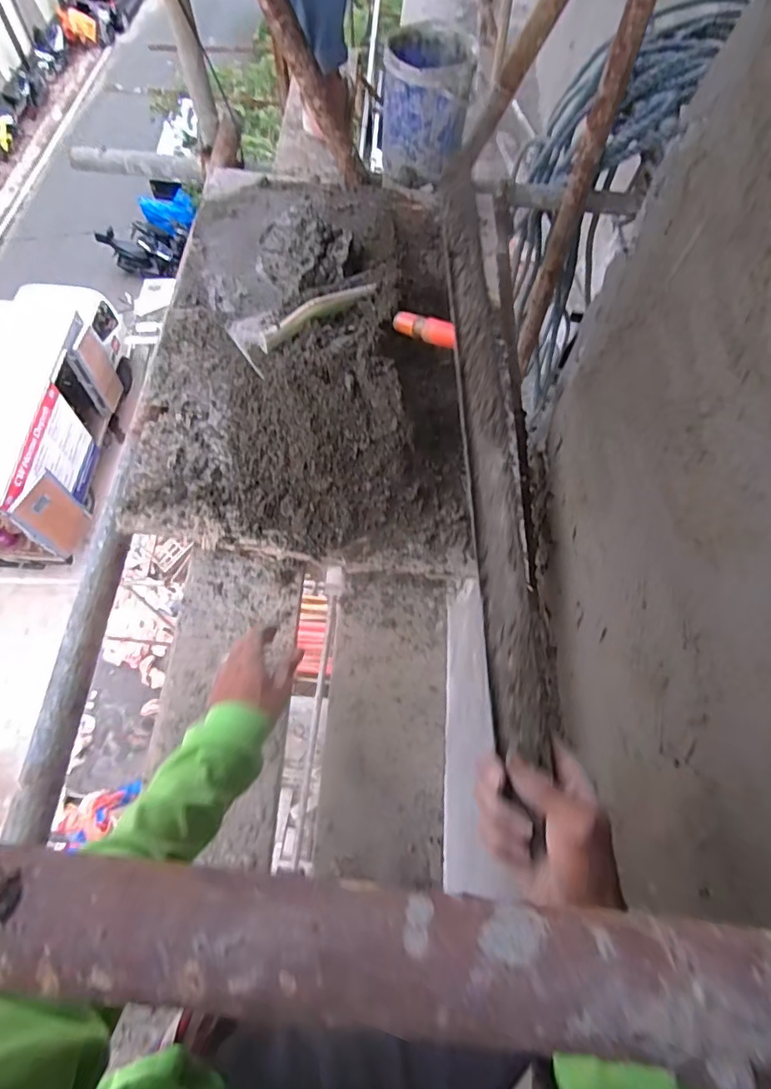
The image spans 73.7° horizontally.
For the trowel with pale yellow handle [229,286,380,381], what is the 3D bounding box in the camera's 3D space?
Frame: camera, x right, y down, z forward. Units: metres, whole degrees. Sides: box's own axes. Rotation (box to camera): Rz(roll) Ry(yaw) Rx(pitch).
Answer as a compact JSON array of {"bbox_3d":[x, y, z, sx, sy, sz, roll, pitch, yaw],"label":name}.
[{"bbox_3d":[-0.124,-0.362,0.821,0.245,0.042,0.119,-26,69,-1],"label":"trowel with pale yellow handle"}]

